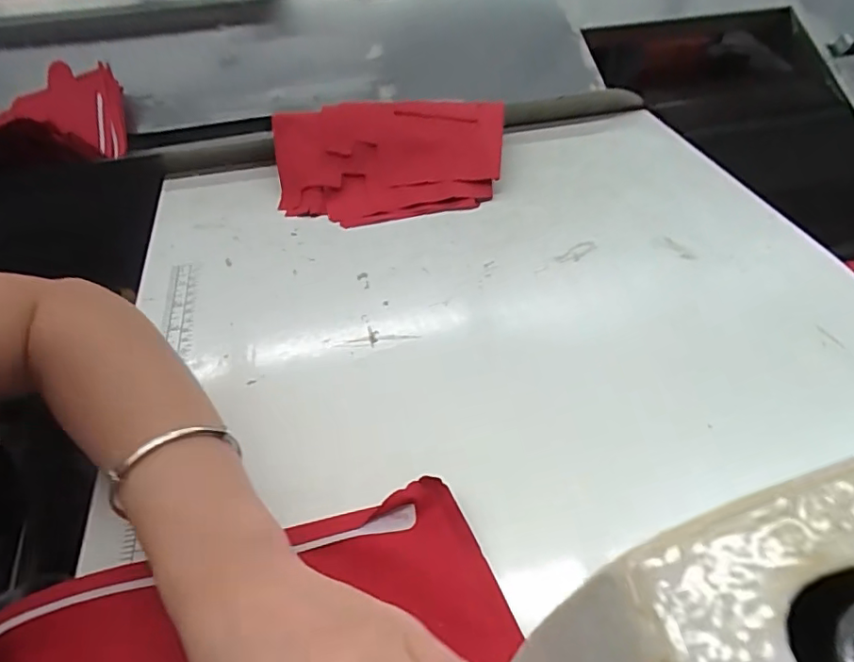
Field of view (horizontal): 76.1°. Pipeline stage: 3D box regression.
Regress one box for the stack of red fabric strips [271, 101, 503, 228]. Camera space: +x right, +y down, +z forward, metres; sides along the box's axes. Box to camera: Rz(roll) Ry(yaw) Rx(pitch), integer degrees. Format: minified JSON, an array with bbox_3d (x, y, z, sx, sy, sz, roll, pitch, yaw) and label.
[{"bbox_3d":[-0.032,-0.161,0.499,0.216,0.054,0.132,-8,45,-4],"label":"stack of red fabric strips"}]

